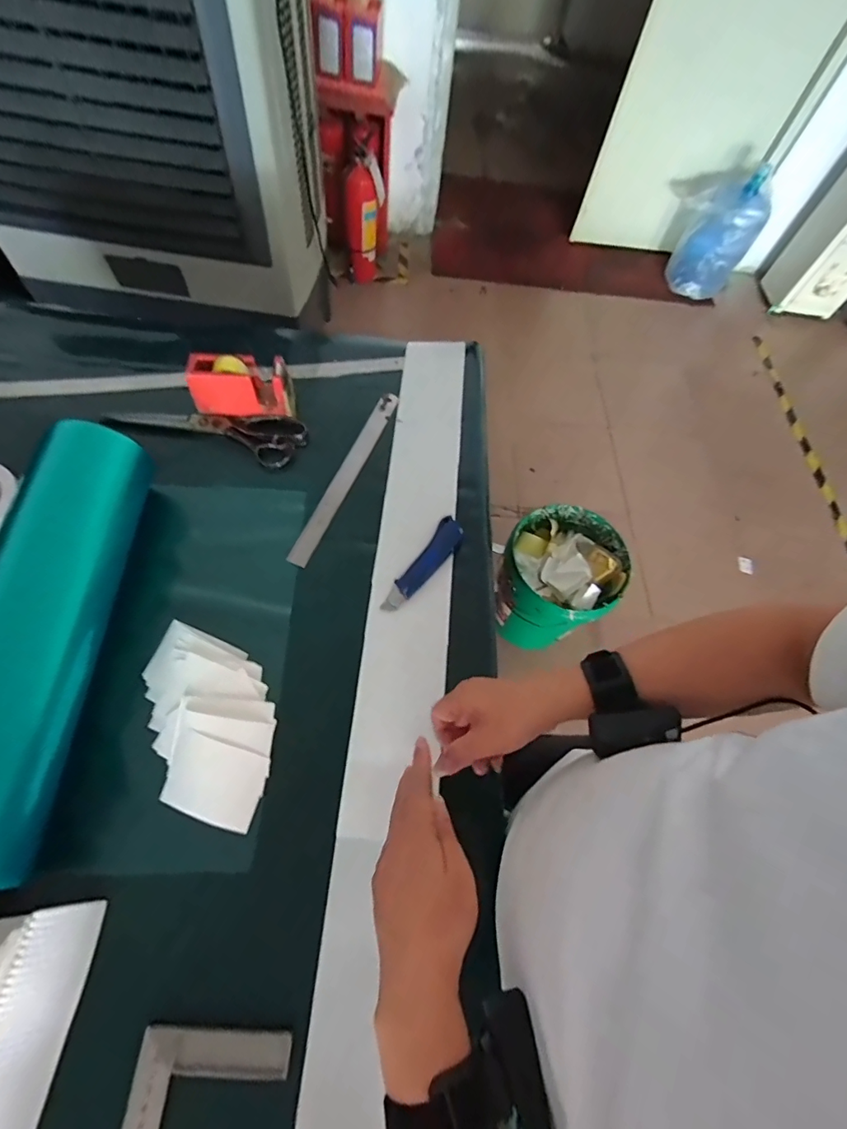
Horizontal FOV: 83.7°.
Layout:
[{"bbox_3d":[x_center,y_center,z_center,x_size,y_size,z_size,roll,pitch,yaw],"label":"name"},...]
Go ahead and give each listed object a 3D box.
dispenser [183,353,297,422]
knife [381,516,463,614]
[{"bbox_3d":[-0.258,-0.253,0.684,0.134,0.085,0.054,0,64,-4],"label":"dispenser"},{"bbox_3d":[0.001,0.000,0.612,0.034,0.012,0.150,33,67,13],"label":"knife"}]

